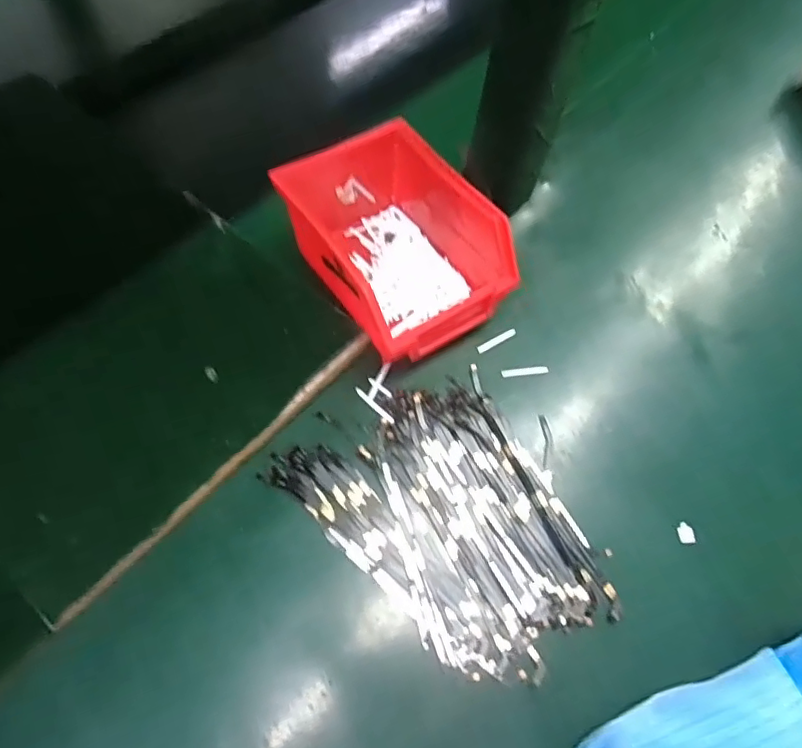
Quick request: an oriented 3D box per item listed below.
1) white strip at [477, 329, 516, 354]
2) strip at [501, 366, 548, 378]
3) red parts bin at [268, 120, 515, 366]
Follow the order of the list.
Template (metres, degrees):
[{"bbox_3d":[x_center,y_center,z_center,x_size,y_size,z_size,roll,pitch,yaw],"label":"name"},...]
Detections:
[{"bbox_3d":[0.068,-0.024,0.401,0.033,0.004,0.006,-28,66,-19],"label":"white strip"},{"bbox_3d":[0.085,-0.002,0.386,0.032,0.004,0.006,-6,61,-8],"label":"strip"},{"bbox_3d":[-0.009,-0.089,0.388,0.108,0.079,0.157,-31,67,-20],"label":"red parts bin"}]

